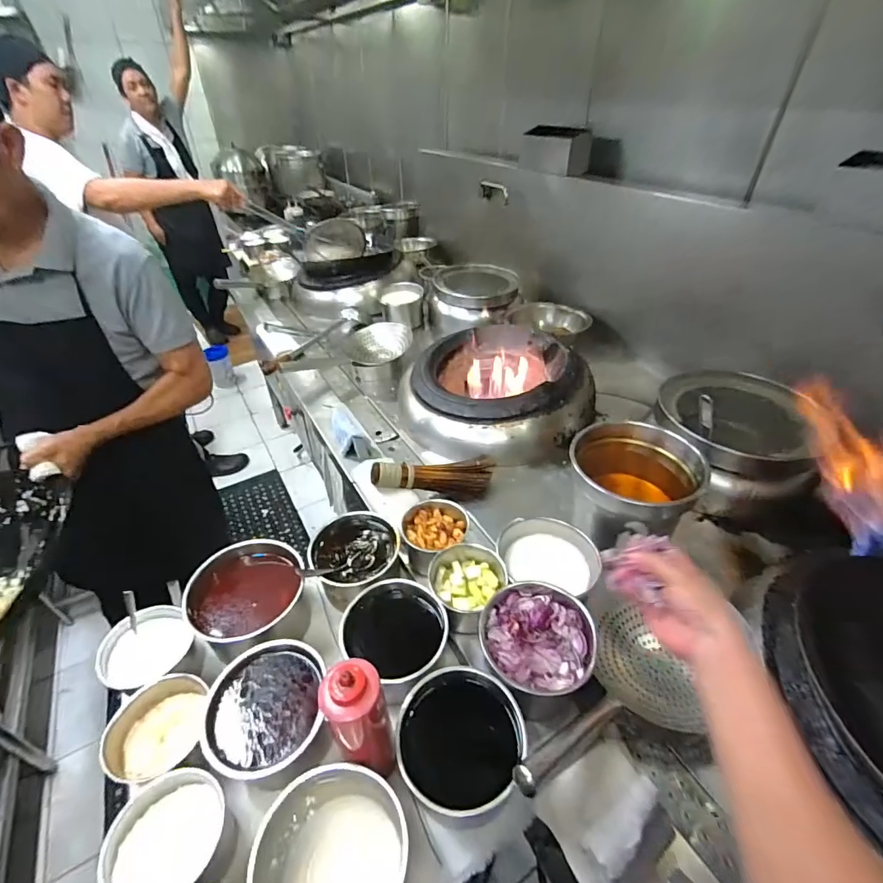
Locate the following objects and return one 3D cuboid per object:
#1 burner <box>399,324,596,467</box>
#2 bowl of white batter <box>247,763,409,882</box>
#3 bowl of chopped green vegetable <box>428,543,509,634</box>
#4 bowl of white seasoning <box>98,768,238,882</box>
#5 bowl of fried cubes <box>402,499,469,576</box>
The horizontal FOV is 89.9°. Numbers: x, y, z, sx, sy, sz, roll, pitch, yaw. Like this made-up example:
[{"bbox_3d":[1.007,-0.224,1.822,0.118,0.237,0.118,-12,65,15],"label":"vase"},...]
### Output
[{"bbox_3d":[0.153,-0.150,1.263,0.506,0.197,0.466,8,39,9],"label":"burner"},{"bbox_3d":[-0.115,0.443,0.474,0.153,0.080,0.143,-22,44,-26],"label":"bowl of white batter"},{"bbox_3d":[0.037,0.237,0.745,0.106,0.091,0.115,0,39,0],"label":"bowl of chopped green vegetable"},{"bbox_3d":[-0.309,0.461,0.511,0.110,0.085,0.115,0,39,0],"label":"bowl of white seasoning"},{"bbox_3d":[-0.015,0.175,0.830,0.124,0.083,0.109,-24,44,-27],"label":"bowl of fried cubes"}]

